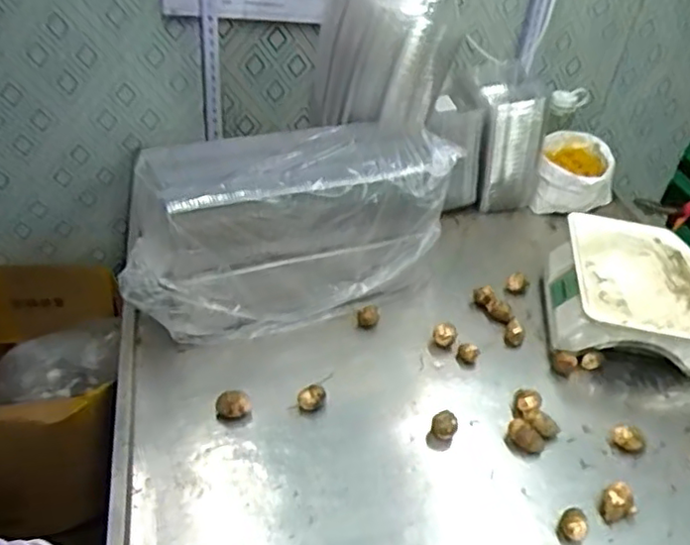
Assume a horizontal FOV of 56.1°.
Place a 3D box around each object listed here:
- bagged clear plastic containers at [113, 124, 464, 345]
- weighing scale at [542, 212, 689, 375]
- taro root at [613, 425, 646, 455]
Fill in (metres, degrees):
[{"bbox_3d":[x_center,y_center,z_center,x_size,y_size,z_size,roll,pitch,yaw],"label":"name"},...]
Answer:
[{"bbox_3d":[-0.100,-0.063,1.054,0.487,0.284,0.196,-14,44,-23],"label":"bagged clear plastic containers"},{"bbox_3d":[0.492,0.037,1.104,0.276,0.108,0.274,9,40,2],"label":"weighing scale"},{"bbox_3d":[0.422,0.245,0.961,0.045,0.028,0.043,25,43,21],"label":"taro root"}]

